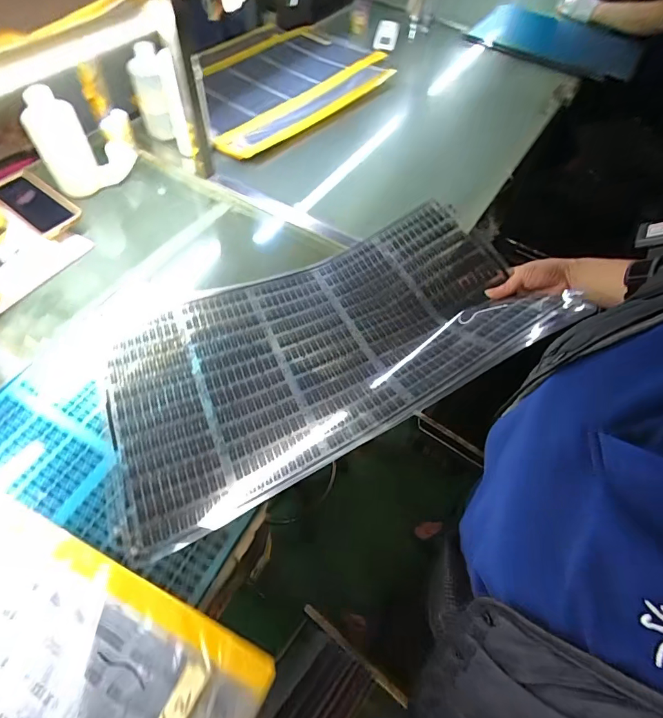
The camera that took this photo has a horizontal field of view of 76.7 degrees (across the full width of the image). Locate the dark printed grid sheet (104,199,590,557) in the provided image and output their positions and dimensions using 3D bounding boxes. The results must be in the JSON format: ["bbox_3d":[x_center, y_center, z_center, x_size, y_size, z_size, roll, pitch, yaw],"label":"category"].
[{"bbox_3d":[-0.019,-0.041,0.571,0.577,0.136,0.344,-21,58,-16],"label":"dark printed grid sheet"}]

